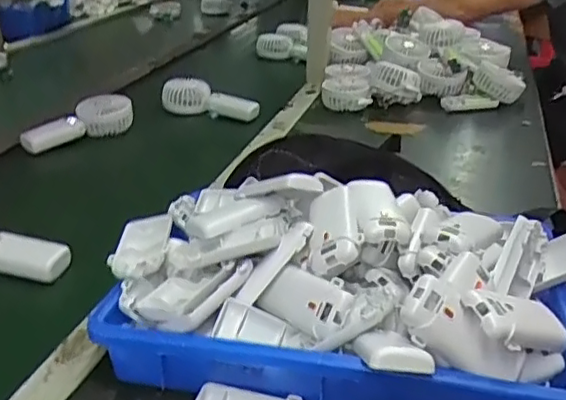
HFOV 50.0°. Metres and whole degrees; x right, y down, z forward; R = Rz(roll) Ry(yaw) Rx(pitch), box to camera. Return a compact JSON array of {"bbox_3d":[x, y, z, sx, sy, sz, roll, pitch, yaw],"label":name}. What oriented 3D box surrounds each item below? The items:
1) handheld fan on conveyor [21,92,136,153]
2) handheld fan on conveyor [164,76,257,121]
[{"bbox_3d":[-0.343,-0.123,1.009,0.189,0.045,0.078,-30,65,-38],"label":"handheld fan on conveyor"},{"bbox_3d":[-0.136,-0.186,1.121,0.191,0.047,0.070,12,30,25],"label":"handheld fan on conveyor"}]

